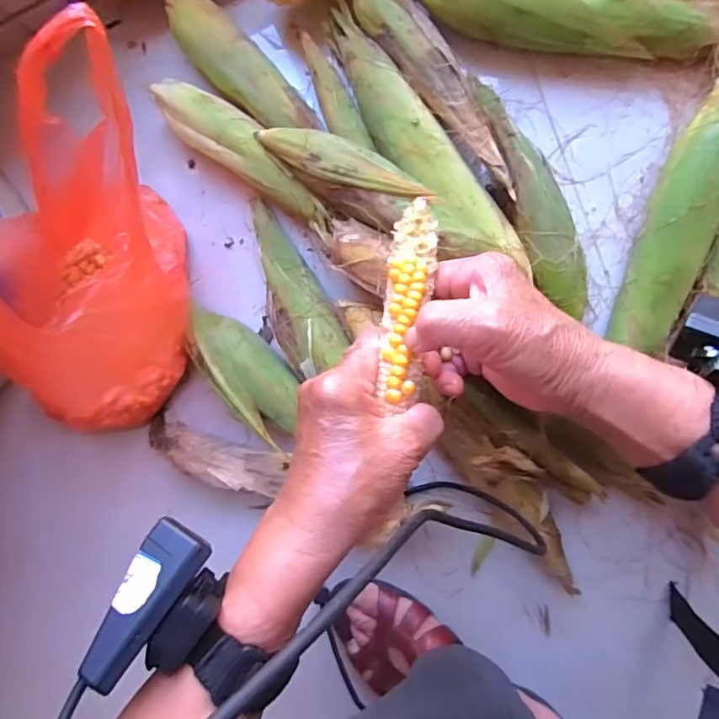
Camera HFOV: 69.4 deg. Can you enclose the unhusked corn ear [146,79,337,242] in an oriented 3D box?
[{"bbox_3d":[-0.090,-0.171,0.438,0.185,0.045,0.044,37,98,4],"label":"unhusked corn ear"}]

